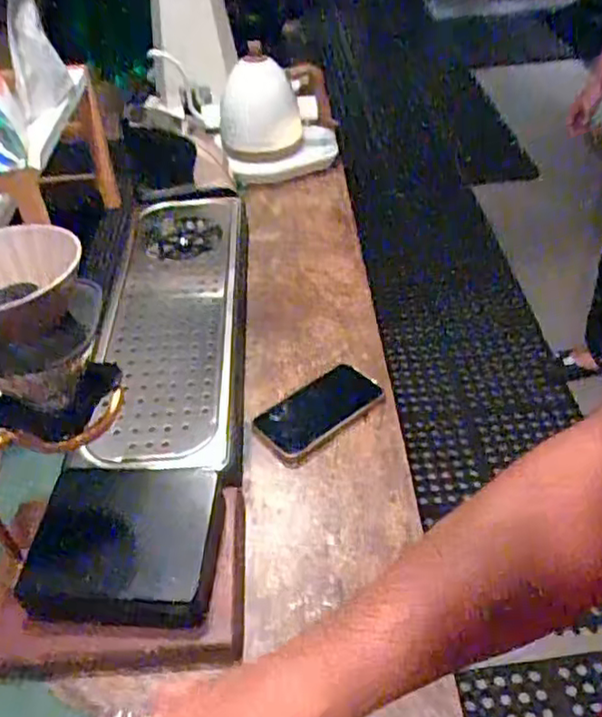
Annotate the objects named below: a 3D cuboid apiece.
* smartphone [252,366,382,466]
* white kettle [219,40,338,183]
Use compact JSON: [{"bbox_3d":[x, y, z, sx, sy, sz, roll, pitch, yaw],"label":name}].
[{"bbox_3d":[0.022,0.058,0.740,0.158,0.012,0.072,-34,50,-28],"label":"smartphone"},{"bbox_3d":[-0.050,-0.438,1.178,0.206,0.195,0.225,-10,43,-5],"label":"white kettle"}]

